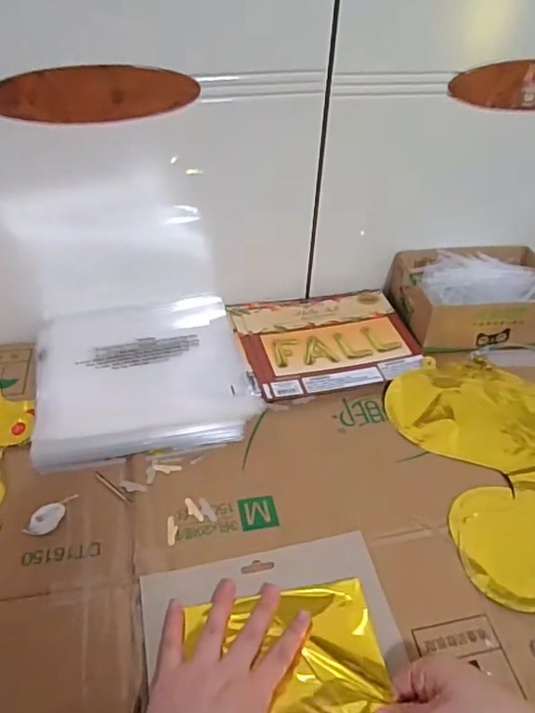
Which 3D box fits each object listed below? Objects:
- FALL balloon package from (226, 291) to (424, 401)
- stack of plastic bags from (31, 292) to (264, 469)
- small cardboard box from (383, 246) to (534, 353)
[{"bbox_3d":[0.068,-0.023,0.677,0.205,0.012,0.163,-8,44,-12],"label":"FALL balloon package"},{"bbox_3d":[-0.134,0.017,0.609,0.221,0.028,0.202,-8,44,-12],"label":"stack of plastic bags"},{"bbox_3d":[0.263,-0.076,0.702,0.190,0.063,0.142,-5,44,-9],"label":"small cardboard box"}]

